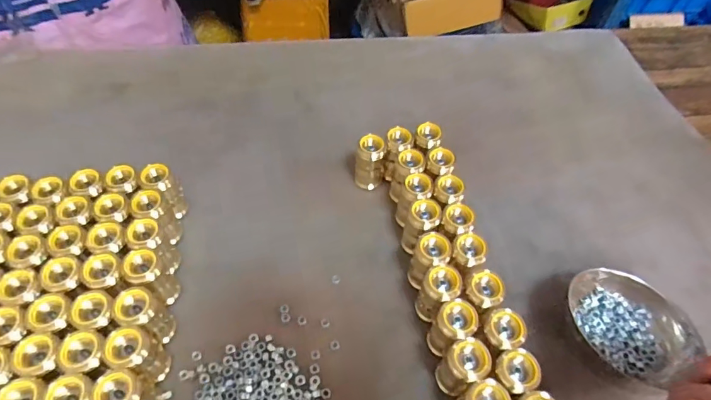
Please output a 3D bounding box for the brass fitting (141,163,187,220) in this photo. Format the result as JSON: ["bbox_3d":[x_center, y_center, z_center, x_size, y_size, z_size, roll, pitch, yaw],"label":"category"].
[{"bbox_3d":[-0.195,-0.009,0.439,0.028,0.065,0.026,29,60,16],"label":"brass fitting"}]

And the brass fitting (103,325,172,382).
[{"bbox_3d":[-0.174,0.124,0.343,0.028,0.065,0.029,1,57,-2],"label":"brass fitting"}]

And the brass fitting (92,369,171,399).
[{"bbox_3d":[-0.170,0.150,0.322,0.028,0.063,0.029,18,58,9],"label":"brass fitting"}]

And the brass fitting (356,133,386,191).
[{"bbox_3d":[0.016,-0.043,0.468,0.029,0.060,0.024,-1,57,-3],"label":"brass fitting"}]

